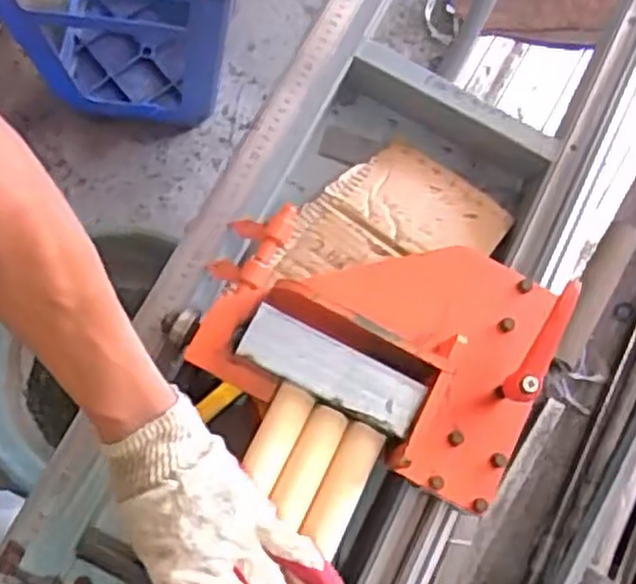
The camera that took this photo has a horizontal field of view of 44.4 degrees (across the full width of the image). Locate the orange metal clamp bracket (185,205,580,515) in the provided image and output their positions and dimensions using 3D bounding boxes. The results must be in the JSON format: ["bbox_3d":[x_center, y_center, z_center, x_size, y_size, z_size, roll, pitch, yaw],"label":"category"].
[{"bbox_3d":[0.035,0.032,0.577,0.259,0.076,0.187,18,73,4],"label":"orange metal clamp bracket"}]

